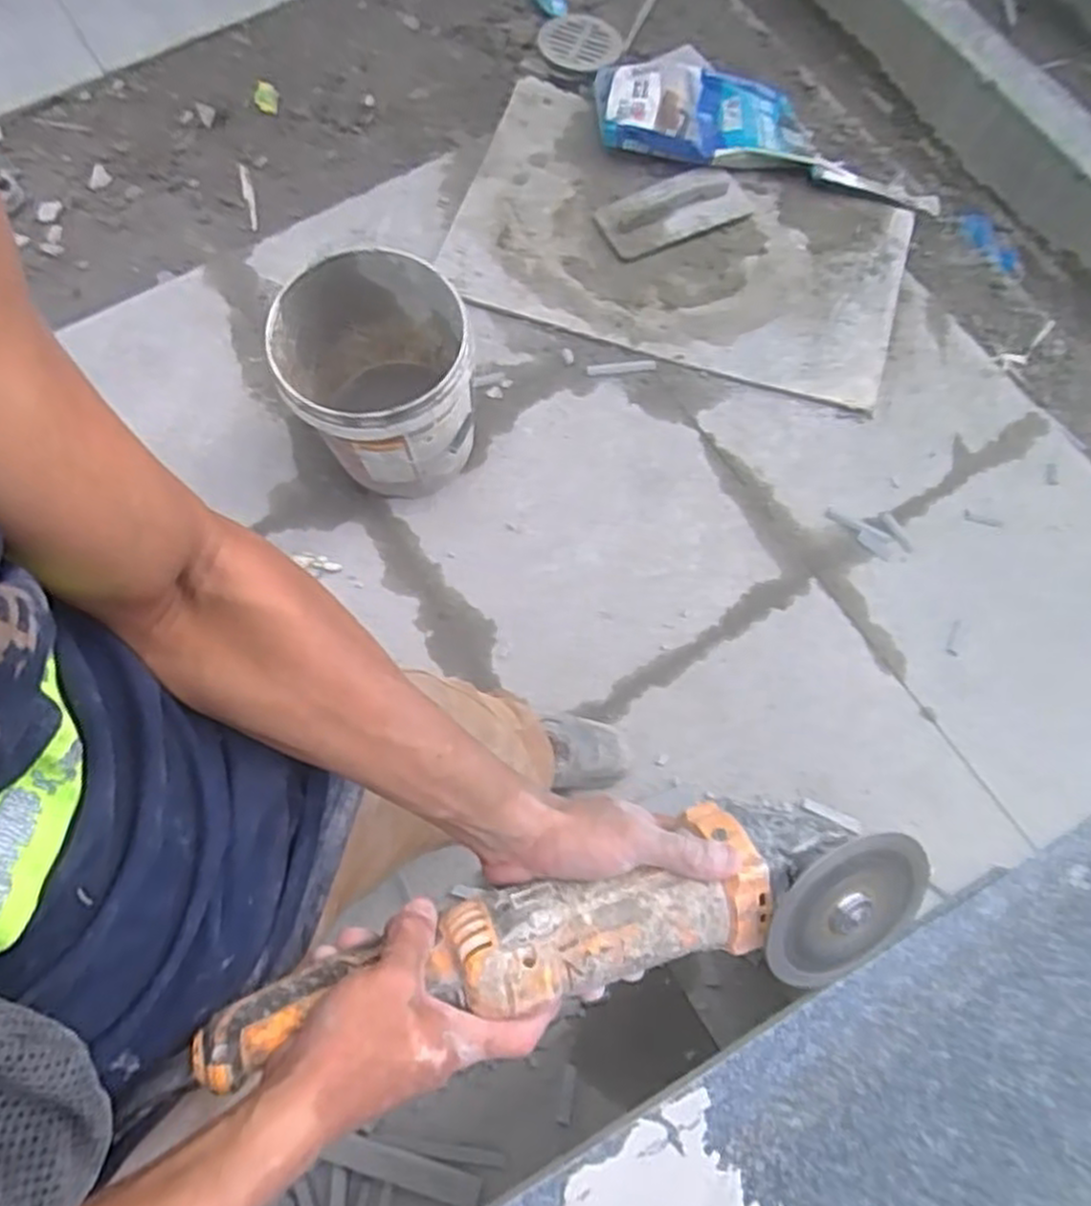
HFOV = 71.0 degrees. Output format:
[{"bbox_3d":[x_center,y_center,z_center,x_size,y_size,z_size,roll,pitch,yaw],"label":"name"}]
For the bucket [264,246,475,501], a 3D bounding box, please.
[{"bbox_3d":[-0.273,-0.362,1.302,0.294,0.329,0.294,0,71,0],"label":"bucket"}]

